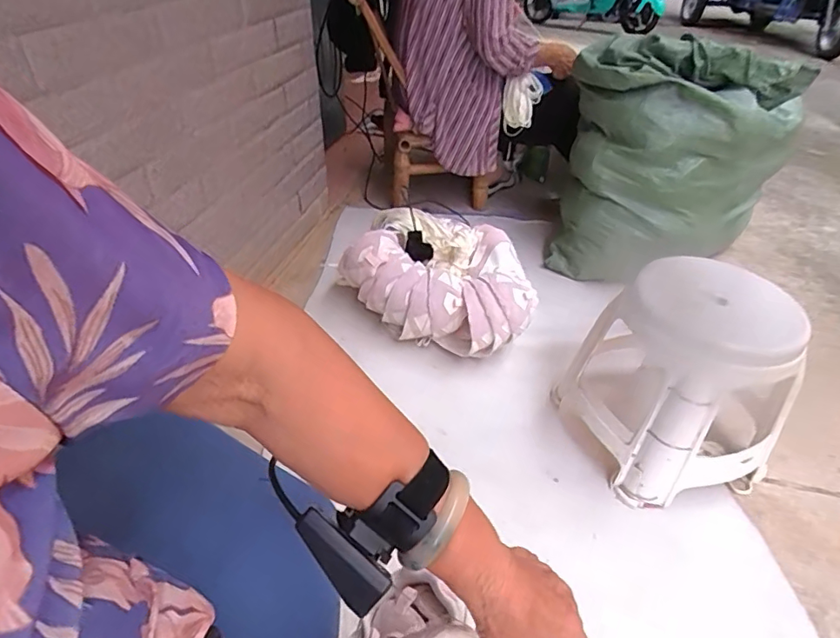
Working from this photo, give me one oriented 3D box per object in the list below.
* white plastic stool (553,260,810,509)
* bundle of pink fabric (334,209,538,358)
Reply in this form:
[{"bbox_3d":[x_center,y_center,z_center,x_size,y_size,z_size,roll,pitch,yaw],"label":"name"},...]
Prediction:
[{"bbox_3d":[0.438,0.091,0.870,0.285,0.325,0.301,-11,40,-15],"label":"white plastic stool"},{"bbox_3d":[0.042,-0.080,1.144,0.436,0.184,0.326,16,40,17],"label":"bundle of pink fabric"}]

